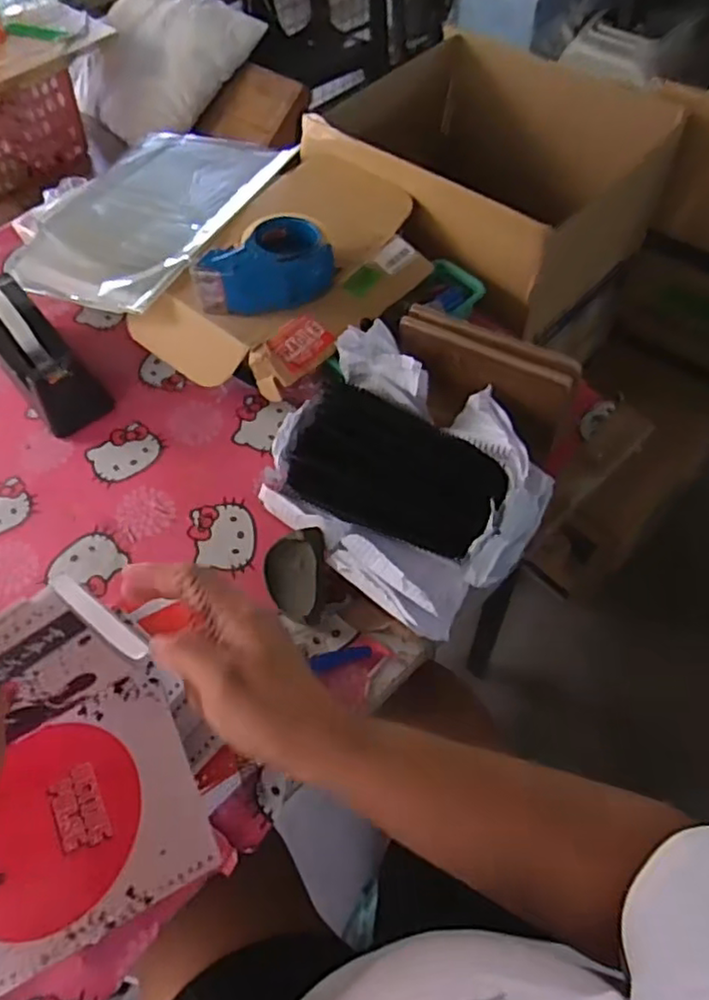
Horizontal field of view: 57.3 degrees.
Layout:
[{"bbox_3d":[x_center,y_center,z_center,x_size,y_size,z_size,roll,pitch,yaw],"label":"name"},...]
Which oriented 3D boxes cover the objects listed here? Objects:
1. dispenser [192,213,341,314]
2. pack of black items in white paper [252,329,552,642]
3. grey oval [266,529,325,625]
[{"bbox_3d":[-0.111,-0.285,0.786,0.167,0.066,0.095,-19,59,-9],"label":"dispenser"},{"bbox_3d":[0.049,-0.022,0.667,0.258,0.122,0.224,36,66,22],"label":"pack of black items in white paper"},{"bbox_3d":[-0.064,0.076,0.652,0.068,0.020,0.091,-3,85,32],"label":"grey oval"}]

